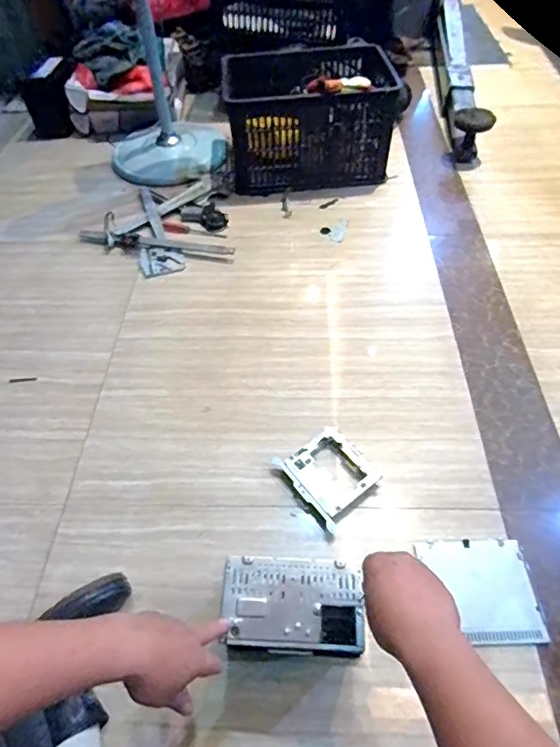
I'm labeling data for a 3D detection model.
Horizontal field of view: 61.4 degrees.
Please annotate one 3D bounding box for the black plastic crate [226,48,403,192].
[{"bbox_3d":[0.095,-0.849,1.567,0.535,0.289,0.394,-5,51,-1],"label":"black plastic crate"}]

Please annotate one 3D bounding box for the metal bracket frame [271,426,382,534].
[{"bbox_3d":[0.092,0.185,0.881,0.140,0.036,0.156,-33,57,-22],"label":"metal bracket frame"}]

